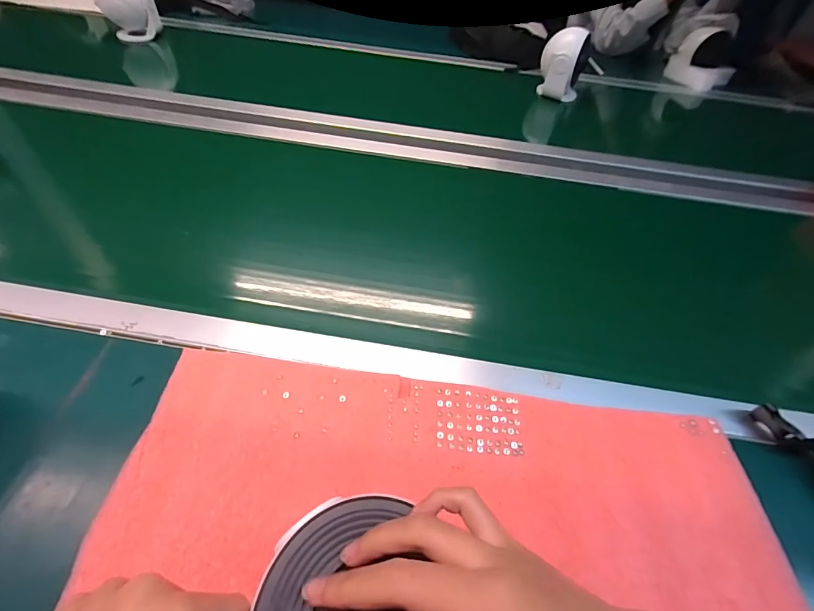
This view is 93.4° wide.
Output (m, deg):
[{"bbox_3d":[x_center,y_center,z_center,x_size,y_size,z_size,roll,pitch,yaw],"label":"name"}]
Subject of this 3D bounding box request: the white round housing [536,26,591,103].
[{"bbox_3d":[0.361,-0.550,0.883,0.104,0.132,0.080,15,44,8],"label":"white round housing"}]

